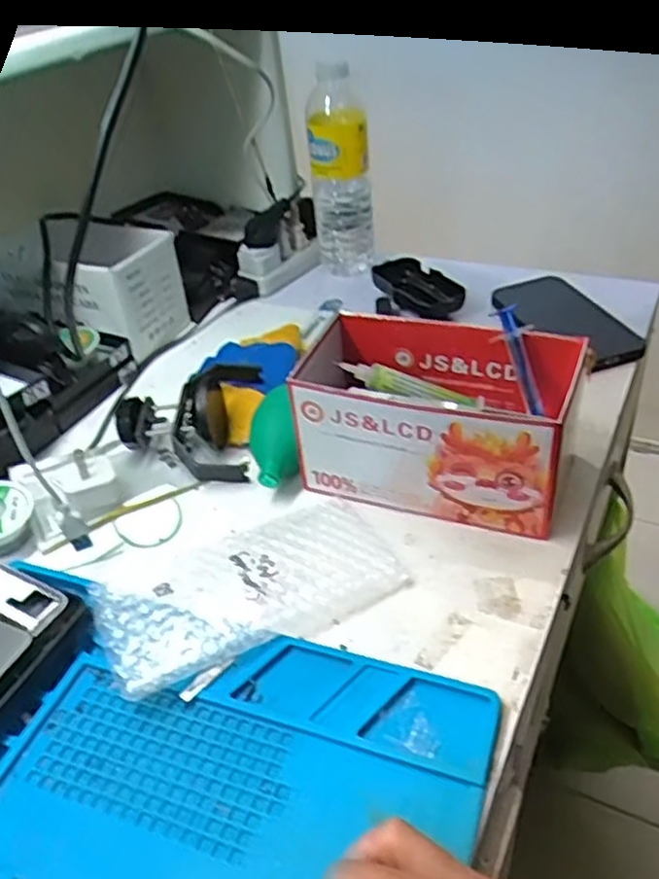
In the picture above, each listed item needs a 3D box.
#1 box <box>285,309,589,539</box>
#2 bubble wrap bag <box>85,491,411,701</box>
[{"bbox_3d":[0.070,-0.016,0.467,0.165,0.088,0.102,9,40,20],"label":"box"},{"bbox_3d":[-0.052,0.084,0.426,0.172,0.018,0.100,-20,40,-17],"label":"bubble wrap bag"}]

